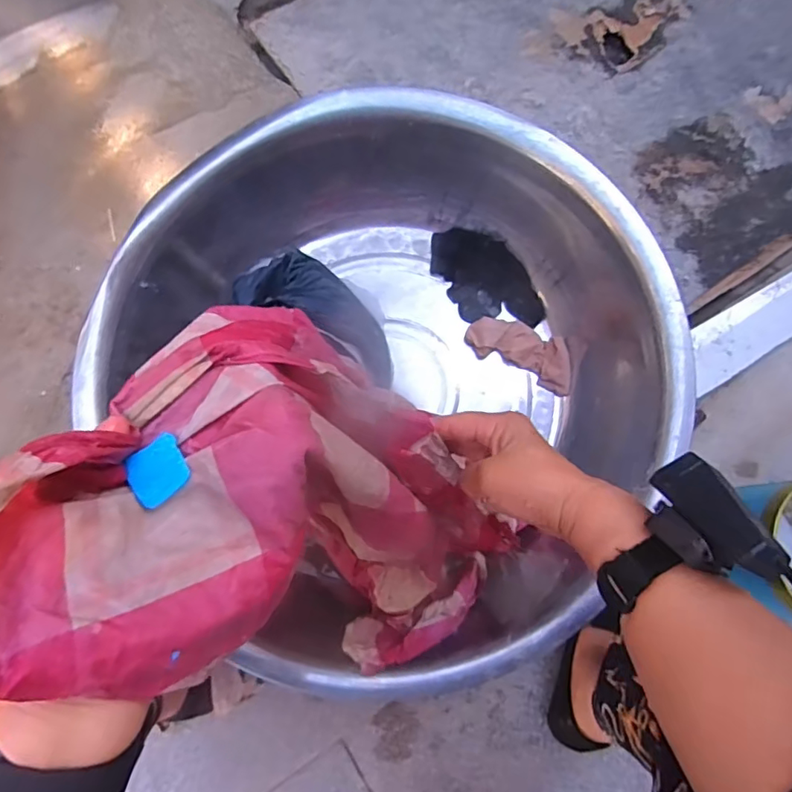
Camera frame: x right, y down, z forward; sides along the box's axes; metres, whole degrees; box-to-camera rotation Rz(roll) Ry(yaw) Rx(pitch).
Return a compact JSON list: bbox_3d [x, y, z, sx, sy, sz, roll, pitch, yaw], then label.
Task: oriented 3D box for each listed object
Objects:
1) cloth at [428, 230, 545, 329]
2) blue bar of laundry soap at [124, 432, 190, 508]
[{"bbox_3d":[0.126,-0.164,0.738,0.099,0.044,0.176,-34,80,-9],"label":"cloth"},{"bbox_3d":[-0.111,0.035,0.243,0.028,0.004,0.027,-38,79,-10],"label":"blue bar of laundry soap"}]

